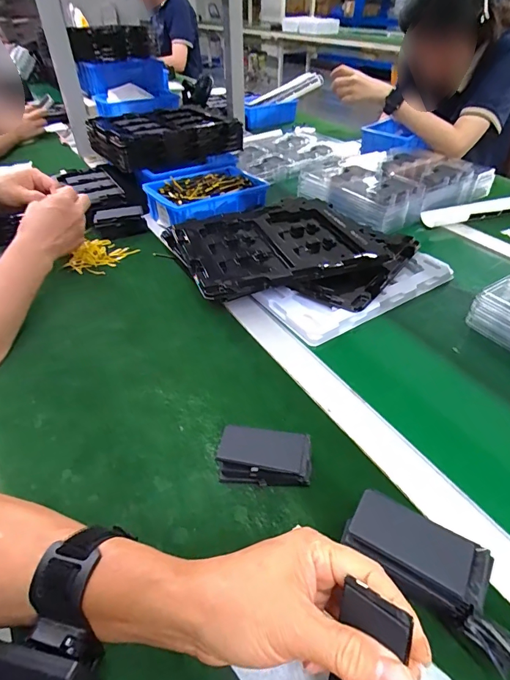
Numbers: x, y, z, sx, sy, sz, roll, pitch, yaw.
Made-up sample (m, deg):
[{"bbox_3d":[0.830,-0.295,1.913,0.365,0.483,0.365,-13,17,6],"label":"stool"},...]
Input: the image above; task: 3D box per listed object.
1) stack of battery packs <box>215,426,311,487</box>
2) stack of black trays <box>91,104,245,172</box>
[{"bbox_3d":[0.008,0.103,0.356,0.079,0.030,0.044,4,42,5],"label":"stack of battery packs"},{"bbox_3d":[-0.183,-0.436,0.865,0.286,0.081,0.181,-27,48,-27],"label":"stack of black trays"}]

